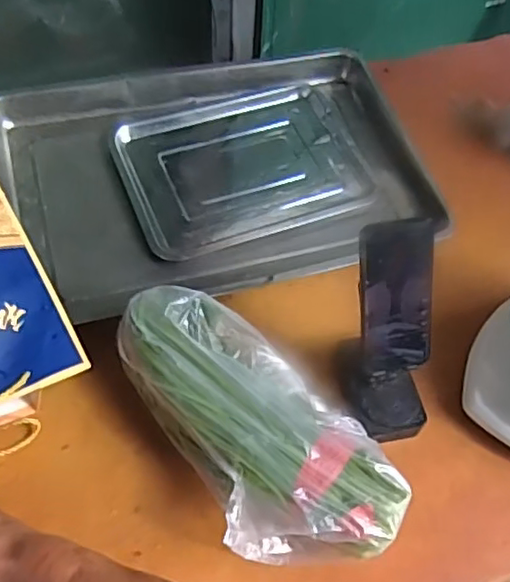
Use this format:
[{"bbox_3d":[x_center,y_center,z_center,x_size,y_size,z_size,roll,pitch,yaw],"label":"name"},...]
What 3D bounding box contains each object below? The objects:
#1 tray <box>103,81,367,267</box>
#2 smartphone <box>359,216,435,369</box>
[{"bbox_3d":[-0.017,-0.190,0.906,0.342,0.031,0.243,-18,58,-16],"label":"tray"},{"bbox_3d":[0.143,0.007,0.629,0.072,0.154,0.005,-4,15,-3],"label":"smartphone"}]

